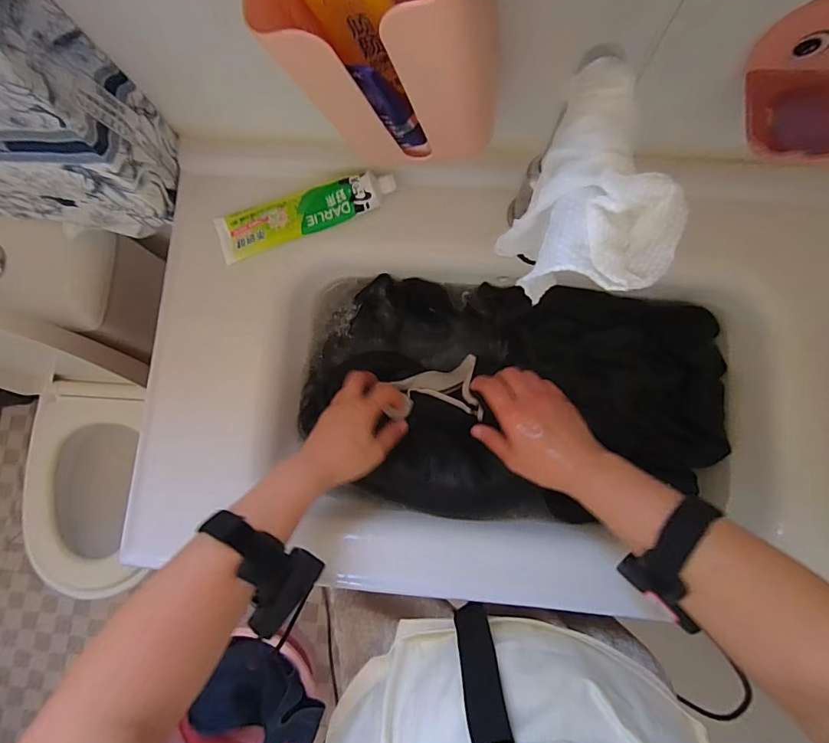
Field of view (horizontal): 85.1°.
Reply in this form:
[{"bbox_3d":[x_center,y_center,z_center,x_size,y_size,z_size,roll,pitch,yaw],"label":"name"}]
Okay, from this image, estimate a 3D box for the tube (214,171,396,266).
[{"bbox_3d":[-0.123,-0.176,0.501,0.204,0.032,0.050,-15,81,1],"label":"tube"}]

